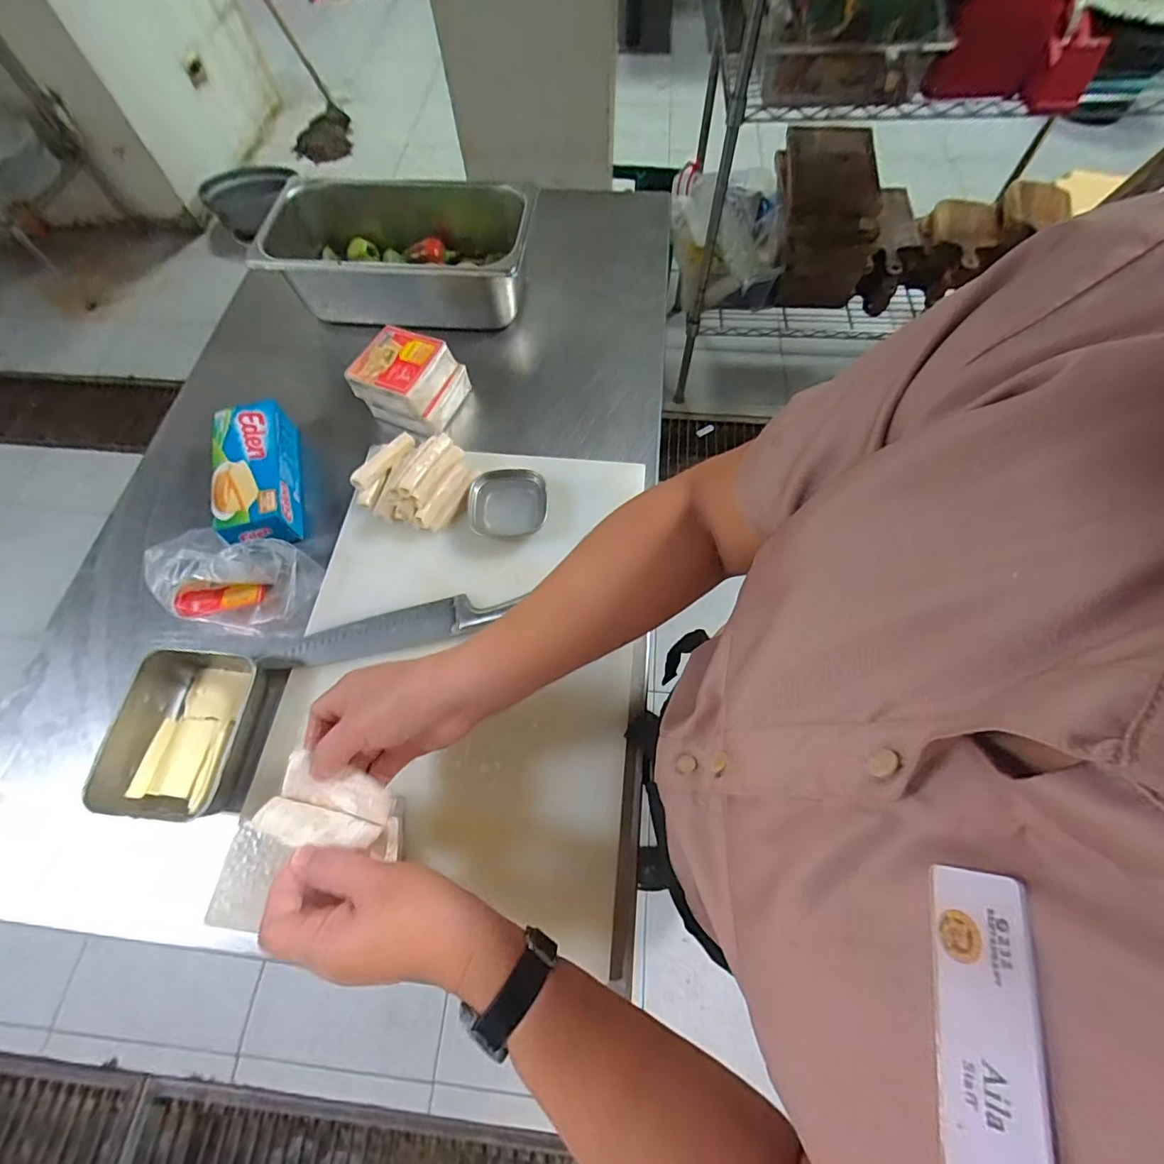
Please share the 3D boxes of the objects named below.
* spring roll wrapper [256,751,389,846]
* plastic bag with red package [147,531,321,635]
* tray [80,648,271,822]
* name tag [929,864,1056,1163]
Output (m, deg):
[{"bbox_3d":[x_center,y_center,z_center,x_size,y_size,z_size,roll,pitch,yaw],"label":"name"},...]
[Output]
[{"bbox_3d":[-0.164,0.145,0.331,0.070,0.029,0.047,18,65,9],"label":"spring roll wrapper"},{"bbox_3d":[-0.341,-0.001,0.500,0.172,0.061,0.082,7,66,5],"label":"plastic bag with red package"},{"bbox_3d":[-0.337,0.129,0.447,0.110,0.055,0.137,6,66,4],"label":"tray"},{"bbox_3d":[0.108,0.120,0.139,0.004,0.026,0.074,23,66,-20],"label":"name tag"}]

